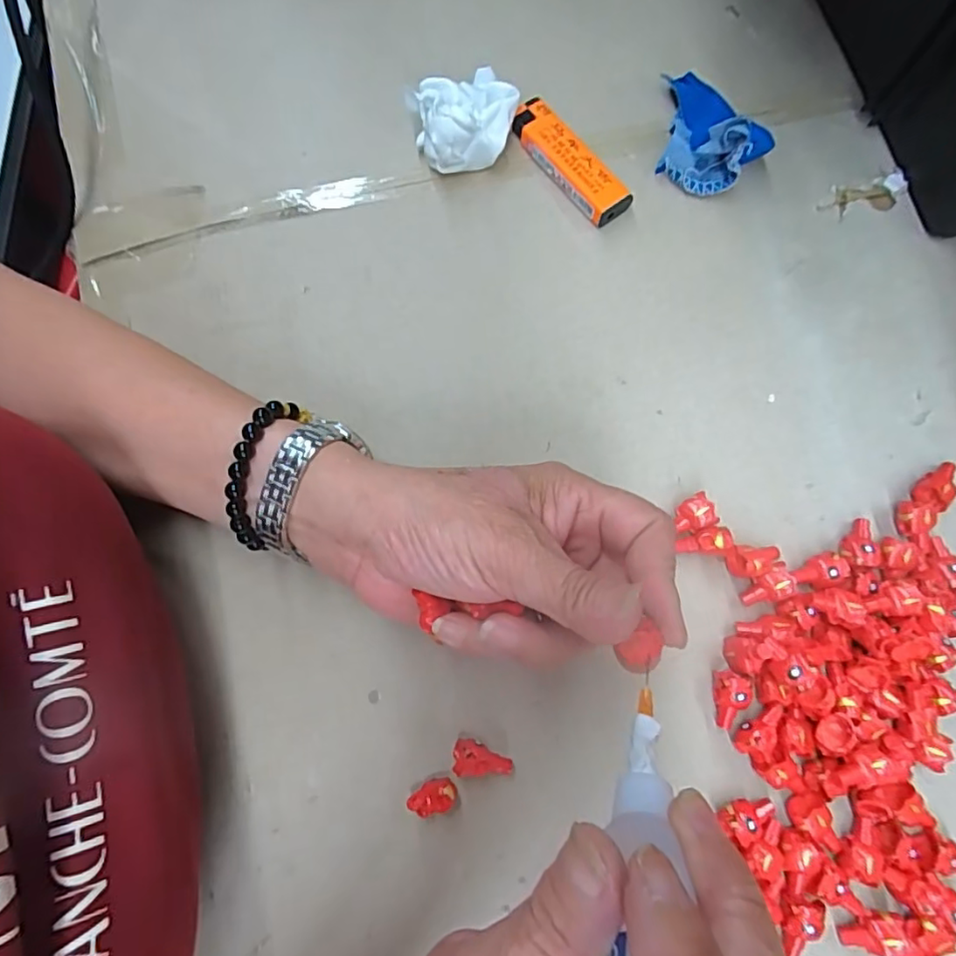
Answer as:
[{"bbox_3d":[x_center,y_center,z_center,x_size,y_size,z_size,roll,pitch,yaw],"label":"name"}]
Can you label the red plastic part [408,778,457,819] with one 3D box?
[{"bbox_3d":[-0.020,0.143,0.260,0.022,0.009,0.014,-17,81,-4],"label":"red plastic part"}]

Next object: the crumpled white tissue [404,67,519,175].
[{"bbox_3d":[-0.004,-0.191,0.310,0.056,0.031,0.041,-29,81,-6],"label":"crumpled white tissue"}]

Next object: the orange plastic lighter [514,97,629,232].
[{"bbox_3d":[0.048,-0.170,0.314,0.023,0.015,0.078,-39,83,-7],"label":"orange plastic lighter"}]

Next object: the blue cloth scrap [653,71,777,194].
[{"bbox_3d":[0.128,-0.190,0.309,0.053,0.042,0.067,12,80,1],"label":"blue cloth scrap"}]

